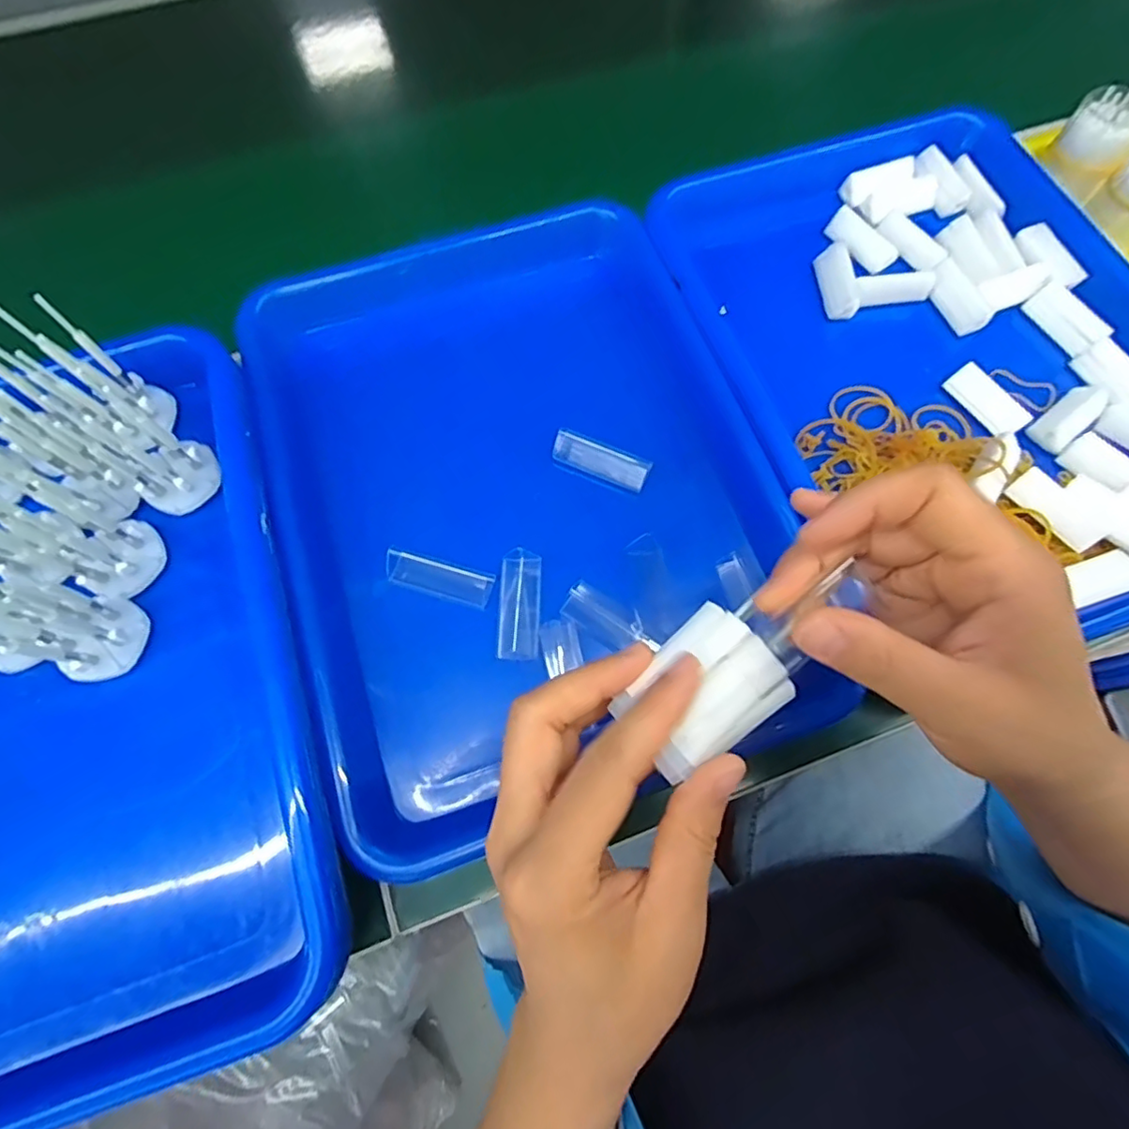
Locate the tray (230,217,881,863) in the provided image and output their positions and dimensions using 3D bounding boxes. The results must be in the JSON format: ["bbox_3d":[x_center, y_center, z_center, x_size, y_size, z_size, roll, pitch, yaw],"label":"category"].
[{"bbox_3d":[-0.024,-0.041,0.319,0.246,0.041,0.330,-17,71,-6],"label":"tray"}]

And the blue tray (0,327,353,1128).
[{"bbox_3d":[-0.244,0.064,0.264,0.249,0.053,0.329,-18,71,-6],"label":"blue tray"}]

